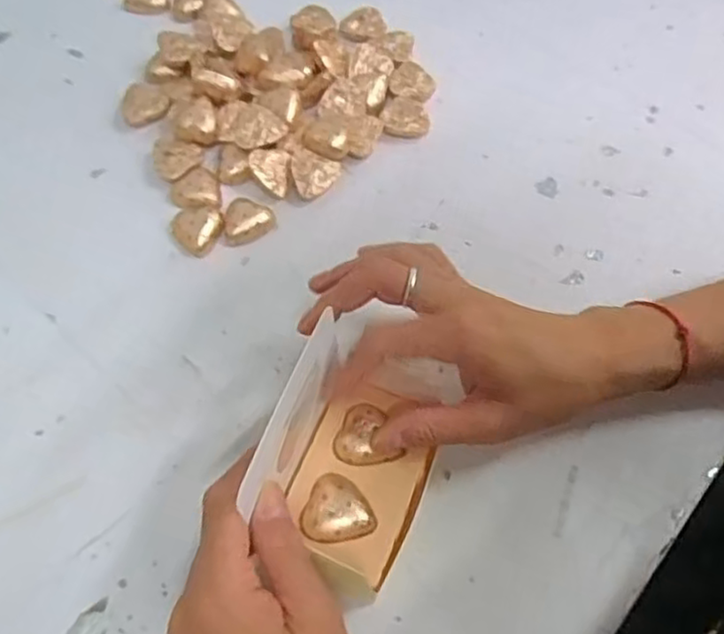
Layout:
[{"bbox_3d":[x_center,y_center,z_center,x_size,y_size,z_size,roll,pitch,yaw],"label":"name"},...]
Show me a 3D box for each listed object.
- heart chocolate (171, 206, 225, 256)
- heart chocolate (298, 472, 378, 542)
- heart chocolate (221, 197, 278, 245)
[{"bbox_3d":[-0.103,-0.055,0.437,0.033,0.014,0.032,1,62,-1],"label":"heart chocolate"},{"bbox_3d":[-0.010,0.092,0.330,0.034,0.008,0.030,19,63,9],"label":"heart chocolate"},{"bbox_3d":[-0.072,-0.060,0.442,0.031,0.010,0.029,3,62,1],"label":"heart chocolate"}]

